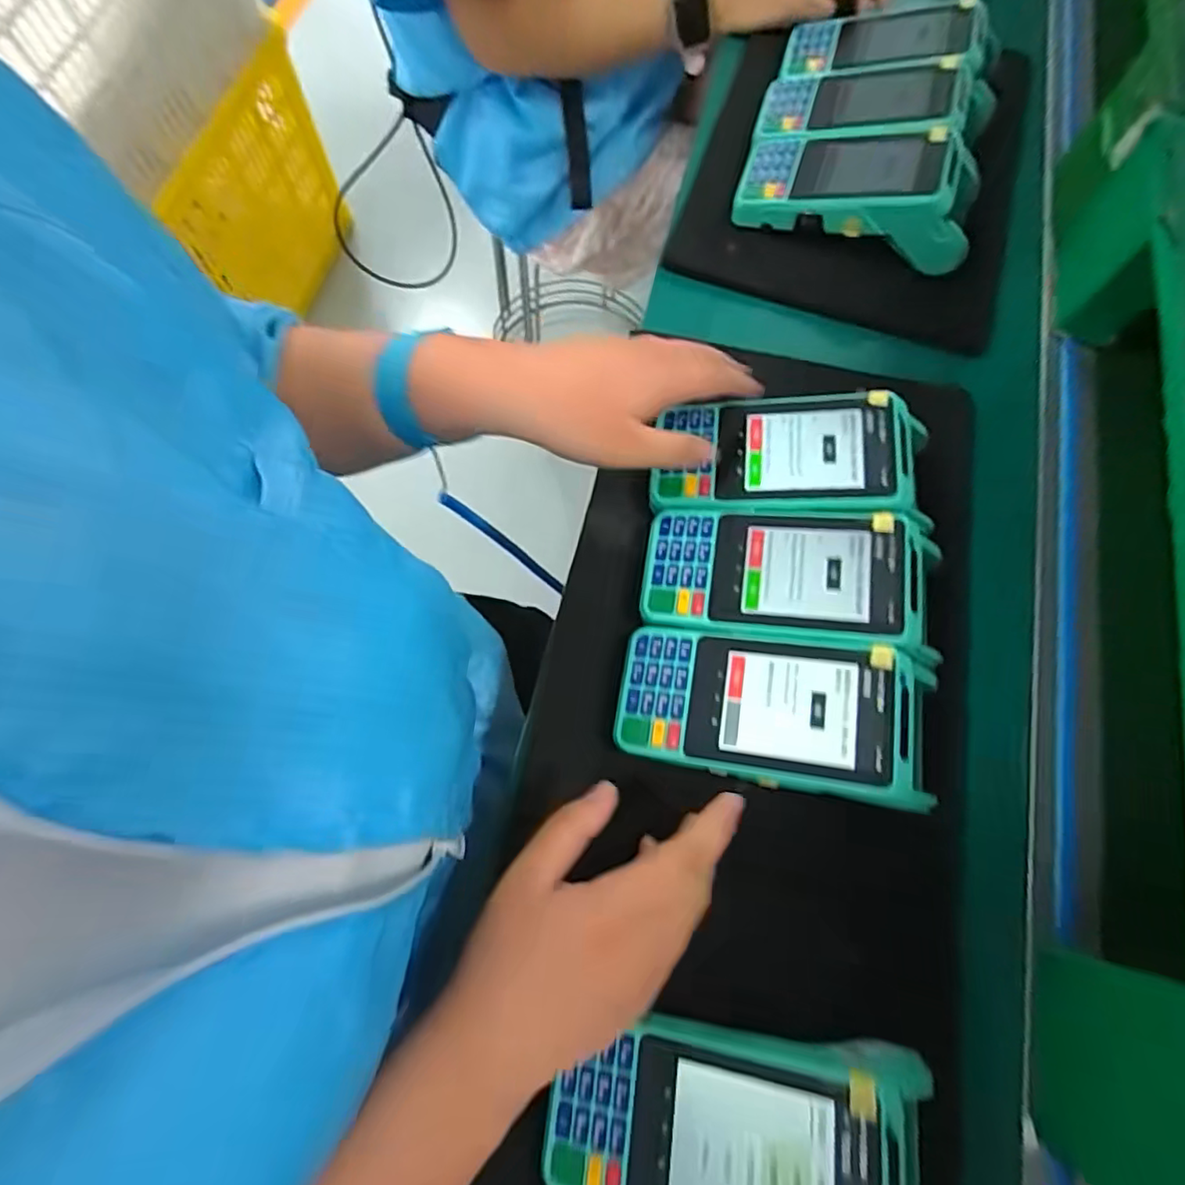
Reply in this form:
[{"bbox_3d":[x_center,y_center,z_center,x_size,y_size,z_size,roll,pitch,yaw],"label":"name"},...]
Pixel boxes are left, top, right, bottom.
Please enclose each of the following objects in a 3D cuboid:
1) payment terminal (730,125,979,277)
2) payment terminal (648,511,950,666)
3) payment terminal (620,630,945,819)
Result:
[{"bbox_3d":[0.194,-0.295,0.447,0.168,0.060,0.085,14,73,3],"label":"payment terminal"},{"bbox_3d":[0.112,-0.007,0.352,0.161,0.059,0.076,10,72,2],"label":"payment terminal"},{"bbox_3d":[0.097,0.063,0.322,0.162,0.048,0.076,10,72,2],"label":"payment terminal"}]

